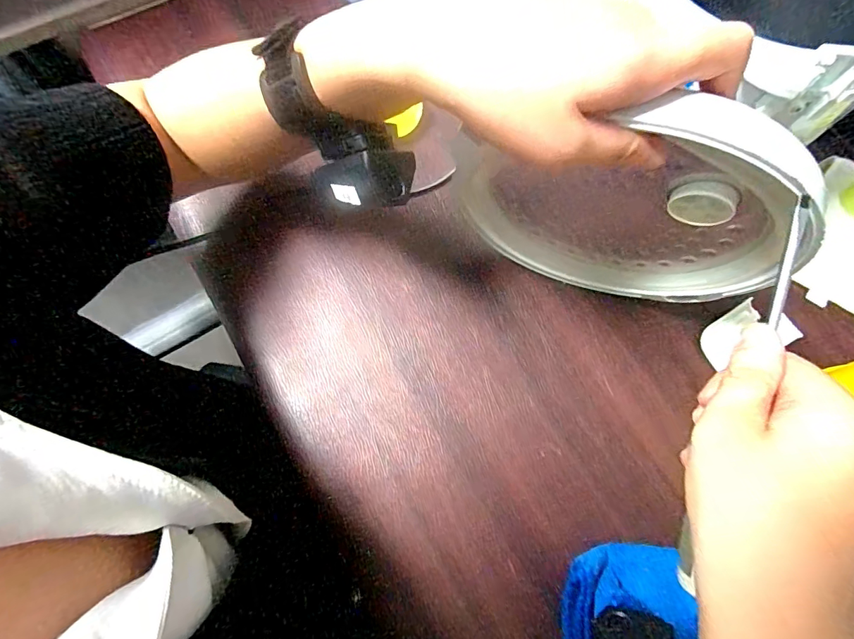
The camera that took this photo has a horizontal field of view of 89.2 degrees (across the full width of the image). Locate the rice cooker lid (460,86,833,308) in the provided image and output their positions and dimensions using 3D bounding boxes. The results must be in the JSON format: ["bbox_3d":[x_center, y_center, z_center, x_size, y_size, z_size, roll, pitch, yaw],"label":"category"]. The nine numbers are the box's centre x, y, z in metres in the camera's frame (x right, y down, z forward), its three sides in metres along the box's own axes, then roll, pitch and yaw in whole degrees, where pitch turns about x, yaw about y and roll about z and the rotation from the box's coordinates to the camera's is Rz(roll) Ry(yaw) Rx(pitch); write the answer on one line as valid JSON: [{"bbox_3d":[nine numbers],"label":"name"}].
[{"bbox_3d":[0.116,-0.060,0.275,0.208,0.197,0.038,25,73,6],"label":"rice cooker lid"}]

